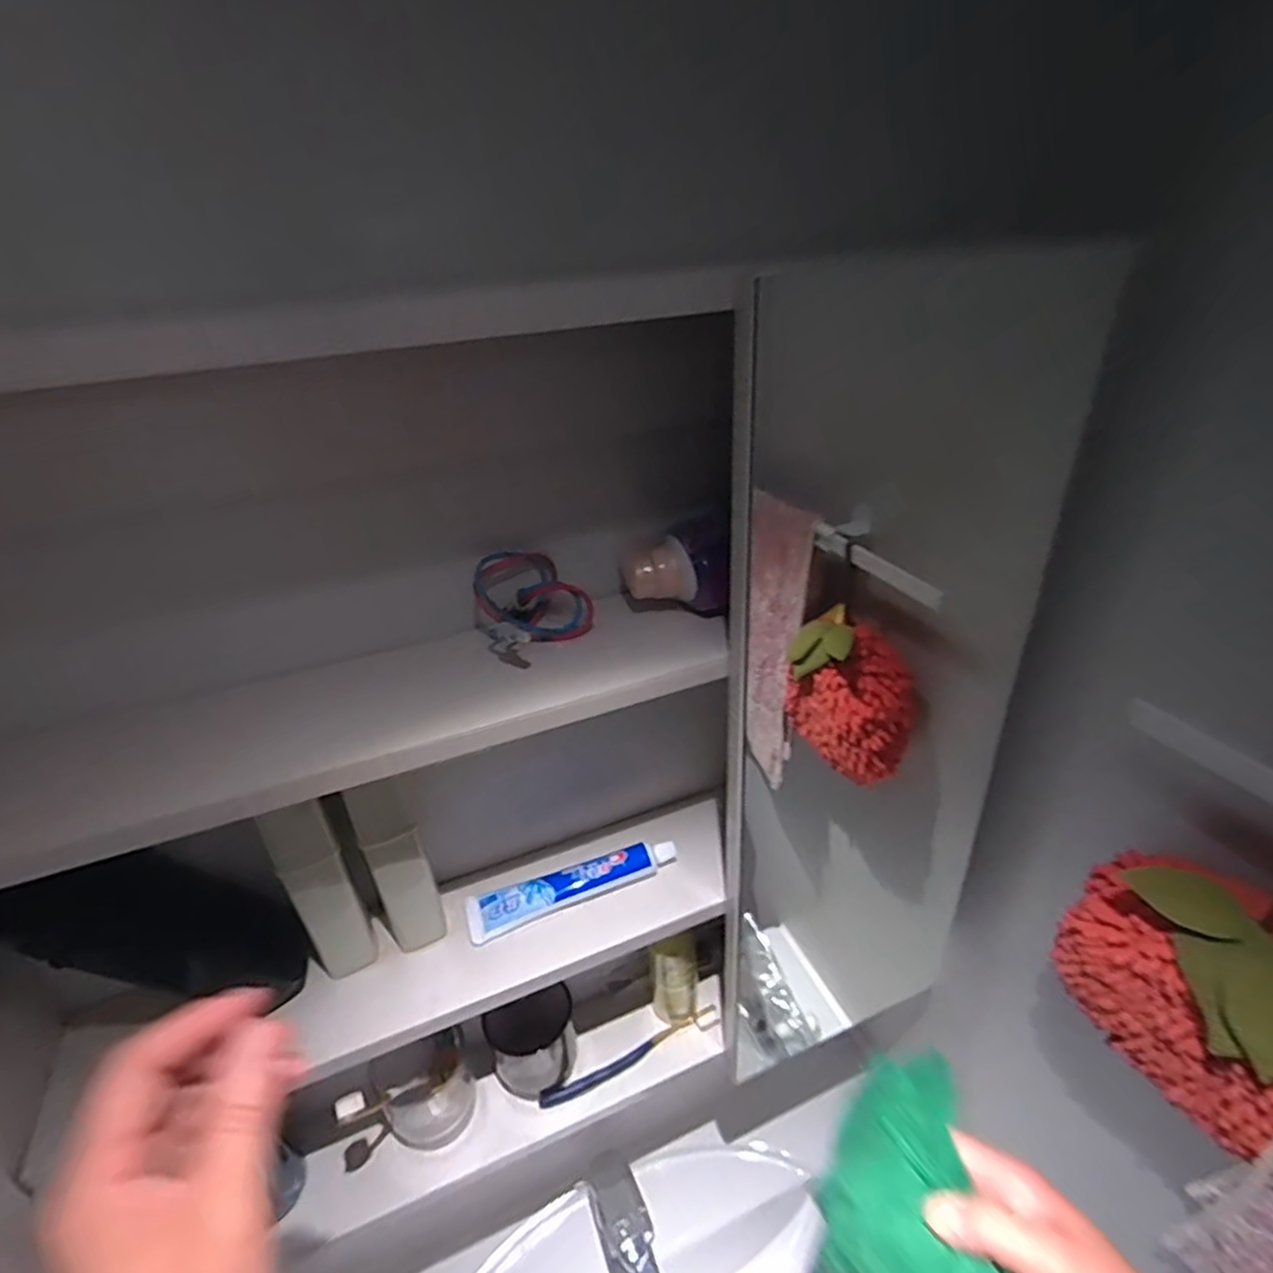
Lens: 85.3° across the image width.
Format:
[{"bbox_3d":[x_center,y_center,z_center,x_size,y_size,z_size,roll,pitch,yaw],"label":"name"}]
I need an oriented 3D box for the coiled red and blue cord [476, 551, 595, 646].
[{"bbox_3d":[-0.075,-0.028,0.478,0.069,0.059,0.055,-24,36,-31],"label":"coiled red and blue cord"}]

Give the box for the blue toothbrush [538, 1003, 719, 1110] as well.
[{"bbox_3d":[-0.005,0.405,0.667,0.185,0.013,0.018,-16,32,-20],"label":"blue toothbrush"}]

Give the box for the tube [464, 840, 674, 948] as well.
[{"bbox_3d":[-0.050,0.206,0.570,0.175,0.026,0.033,-13,31,-16],"label":"tube"}]

